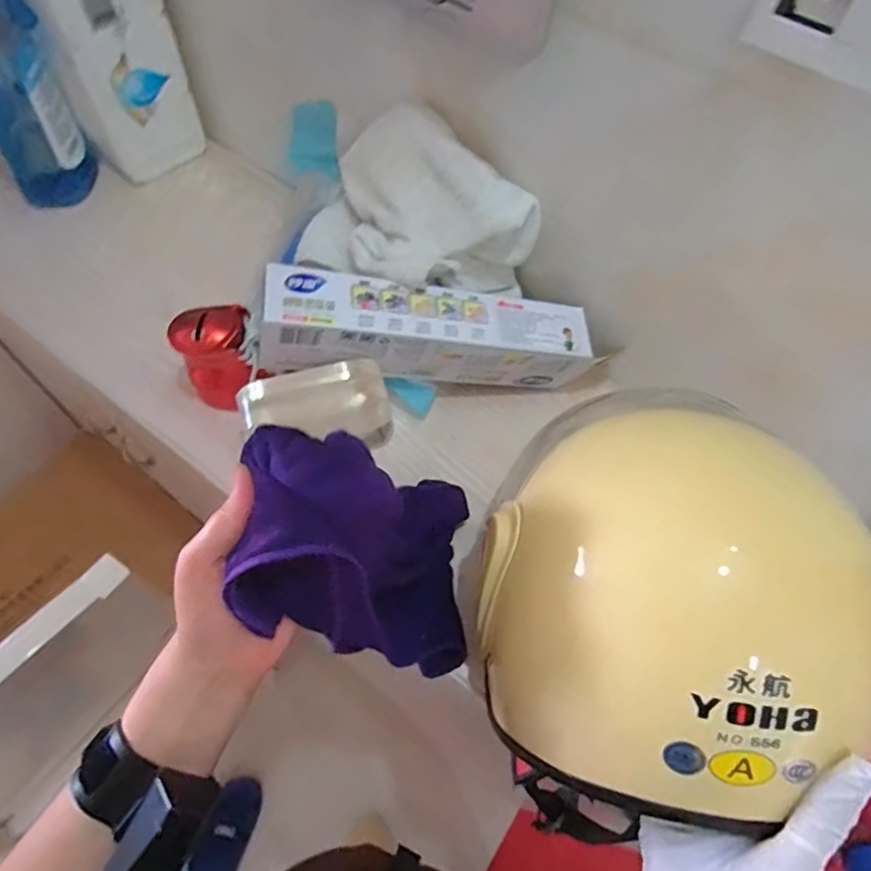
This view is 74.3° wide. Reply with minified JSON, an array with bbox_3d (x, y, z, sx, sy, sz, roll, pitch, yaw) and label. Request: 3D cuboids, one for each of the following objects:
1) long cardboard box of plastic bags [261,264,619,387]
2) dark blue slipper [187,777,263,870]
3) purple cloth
[{"bbox_3d":[-0.001,-0.084,0.514,0.299,0.079,0.051,3,60,-19],"label":"long cardboard box of plastic bags"},{"bbox_3d":[-0.403,0.788,1.083,0.080,0.031,0.242,17,61,5],"label":"dark blue slipper"},{"bbox_3d":[-0.043,0.074,0.392,0.086,0.223,0.141,-16,61,13],"label":"purple cloth"}]

